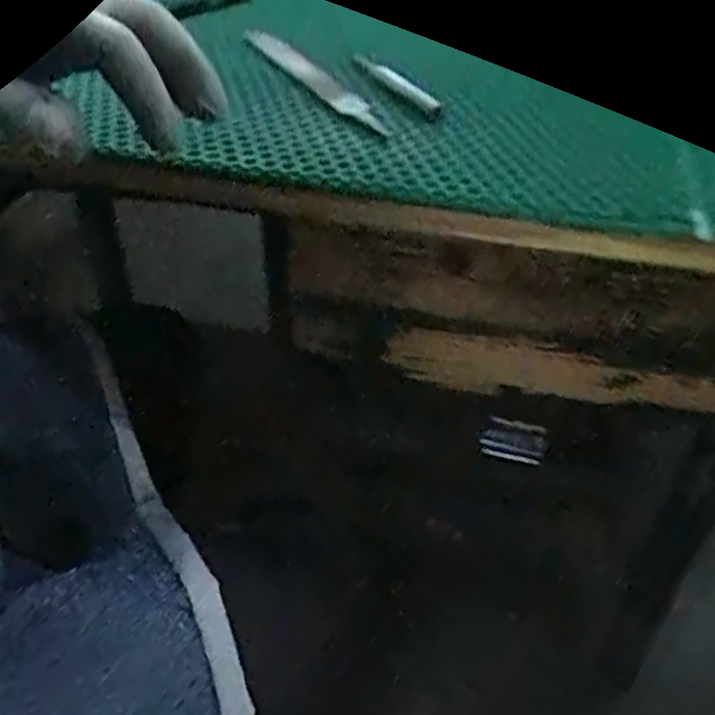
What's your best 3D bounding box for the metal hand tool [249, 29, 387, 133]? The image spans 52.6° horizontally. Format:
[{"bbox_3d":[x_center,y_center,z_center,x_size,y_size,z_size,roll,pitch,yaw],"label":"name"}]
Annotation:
[{"bbox_3d":[-0.033,-0.199,0.510,0.026,0.013,0.205,-17,42,-23],"label":"metal hand tool"}]

